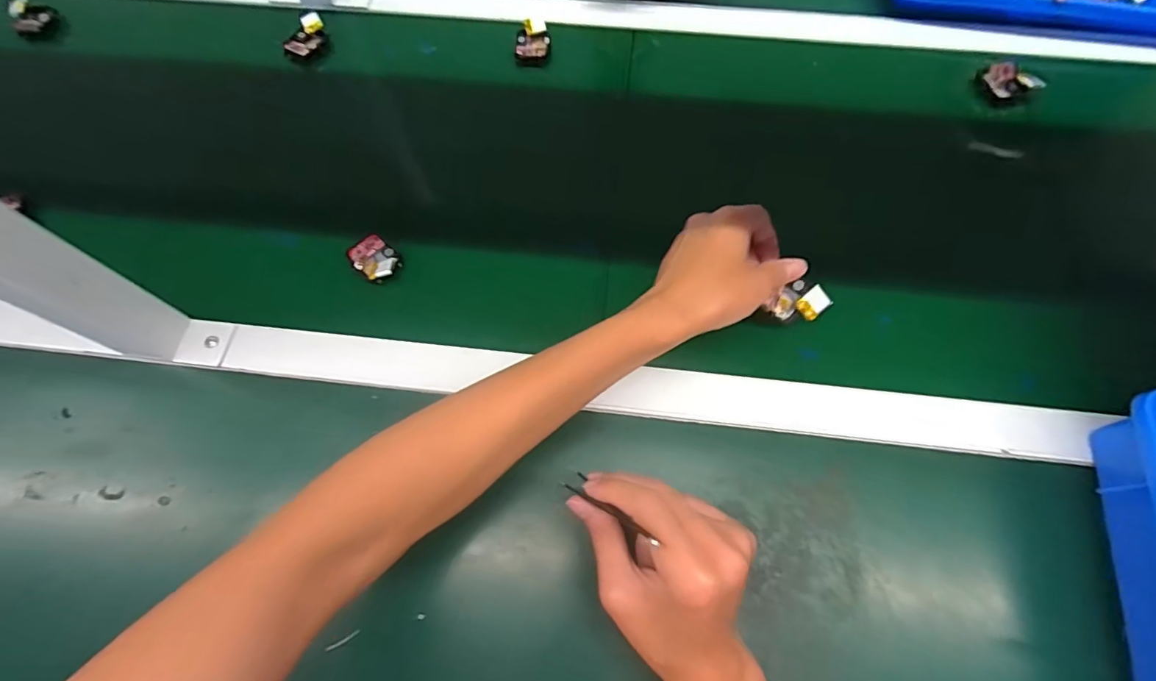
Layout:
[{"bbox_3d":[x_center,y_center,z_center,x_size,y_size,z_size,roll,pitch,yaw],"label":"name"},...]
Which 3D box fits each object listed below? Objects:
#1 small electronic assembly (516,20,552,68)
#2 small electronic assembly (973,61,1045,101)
[{"bbox_3d":[-0.049,-0.324,0.568,0.038,0.029,0.044,-3,66,-2],"label":"small electronic assembly"},{"bbox_3d":[0.440,-0.265,0.527,0.038,0.017,0.052,-35,70,-14],"label":"small electronic assembly"}]

